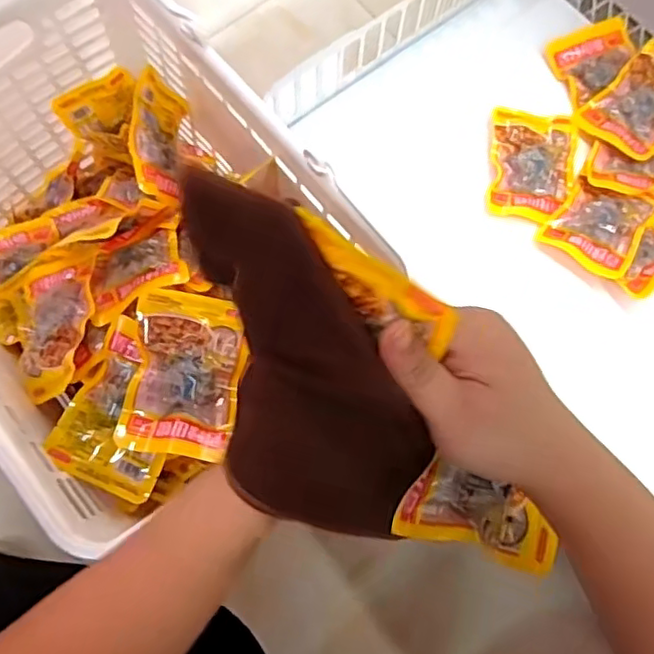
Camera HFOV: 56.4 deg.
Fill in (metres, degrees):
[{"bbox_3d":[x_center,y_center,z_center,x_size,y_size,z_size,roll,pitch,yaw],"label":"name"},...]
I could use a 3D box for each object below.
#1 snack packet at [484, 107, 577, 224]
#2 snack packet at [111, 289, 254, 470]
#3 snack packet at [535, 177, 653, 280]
[{"bbox_3d":[0.201,-0.158,0.597,0.083,0.015,0.111,7,74,0],"label":"snack packet"},{"bbox_3d":[-0.105,0.035,0.451,0.083,0.027,0.115,9,74,1],"label":"snack packet"},{"bbox_3d":[0.260,-0.100,0.573,0.084,0.015,0.100,32,75,7],"label":"snack packet"}]

